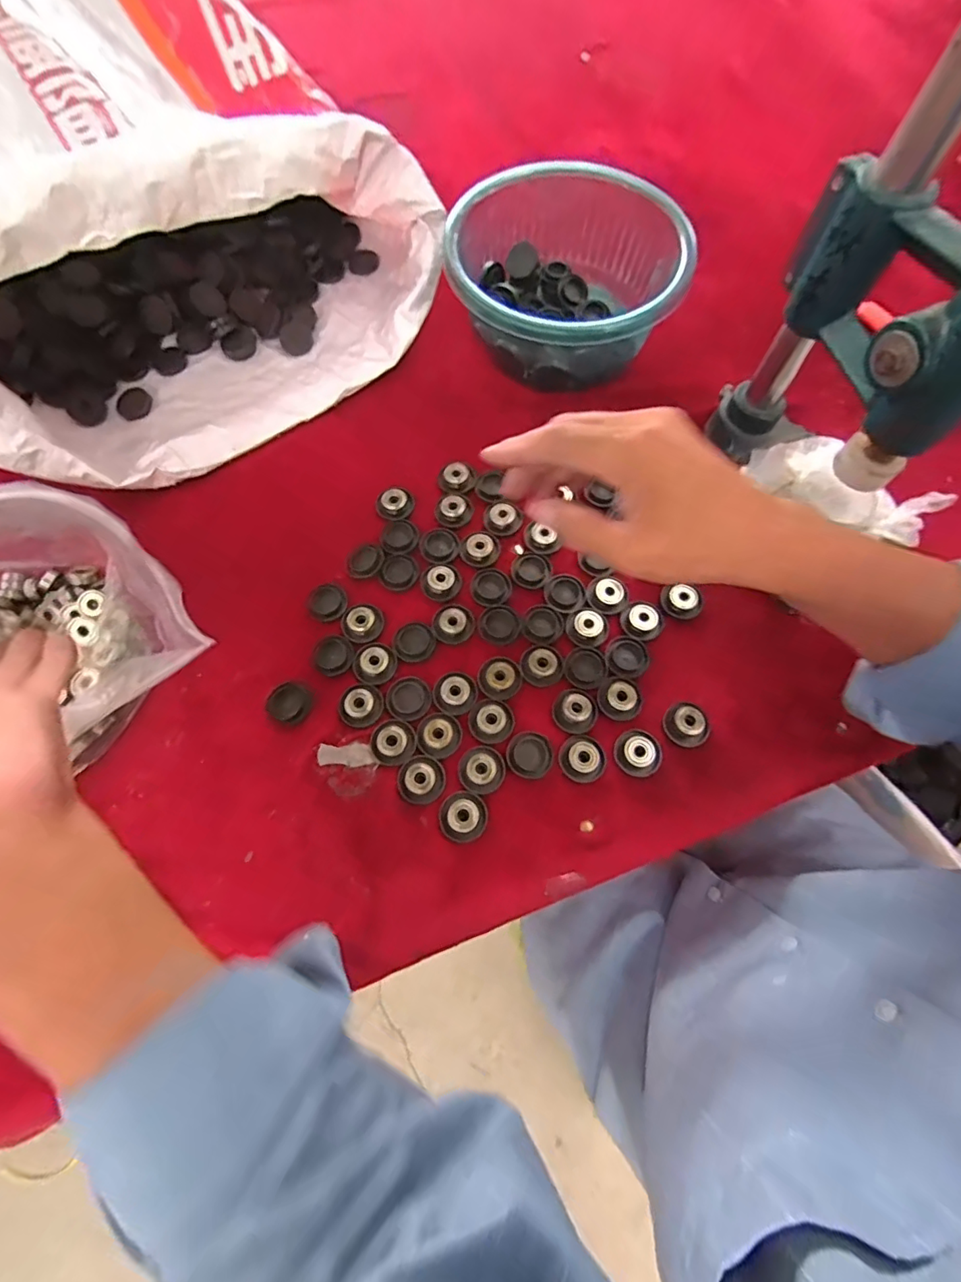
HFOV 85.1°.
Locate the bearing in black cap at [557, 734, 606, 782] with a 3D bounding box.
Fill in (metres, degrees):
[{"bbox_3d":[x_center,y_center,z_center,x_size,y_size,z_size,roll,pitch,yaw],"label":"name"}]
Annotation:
[{"bbox_3d":[0.073,0.084,0.376,0.033,0.006,0.032,-1,69,1],"label":"bearing in black cap"}]

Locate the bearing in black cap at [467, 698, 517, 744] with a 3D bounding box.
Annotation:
[{"bbox_3d":[0.008,0.058,0.385,0.032,0.008,0.032,-1,69,1],"label":"bearing in black cap"}]

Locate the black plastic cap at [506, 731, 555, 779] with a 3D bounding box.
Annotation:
[{"bbox_3d":[0.036,0.081,0.377,0.033,0.004,0.033,-1,69,1],"label":"black plastic cap"}]

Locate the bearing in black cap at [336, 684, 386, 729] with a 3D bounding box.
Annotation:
[{"bbox_3d":[-0.089,0.047,0.388,0.030,0.009,0.032,-1,69,1],"label":"bearing in black cap"}]

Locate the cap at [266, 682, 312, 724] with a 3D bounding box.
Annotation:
[{"bbox_3d":[-0.143,0.046,0.393,0.029,0.009,0.028,-1,69,1],"label":"cap"}]

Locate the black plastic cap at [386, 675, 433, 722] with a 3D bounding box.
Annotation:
[{"bbox_3d":[-0.054,0.043,0.392,0.032,0.004,0.033,-1,69,1],"label":"black plastic cap"}]

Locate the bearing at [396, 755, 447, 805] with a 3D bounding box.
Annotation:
[{"bbox_3d":[-0.043,0.098,0.373,0.033,0.012,0.033,-1,69,1],"label":"bearing"}]

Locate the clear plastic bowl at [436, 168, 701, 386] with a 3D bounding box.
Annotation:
[{"bbox_3d":[0.078,-0.324,0.482,0.199,0.091,0.203,-1,69,1],"label":"clear plastic bowl"}]

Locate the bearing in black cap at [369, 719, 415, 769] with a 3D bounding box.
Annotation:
[{"bbox_3d":[-0.064,0.073,0.380,0.031,0.008,0.033,-1,69,1],"label":"bearing in black cap"}]

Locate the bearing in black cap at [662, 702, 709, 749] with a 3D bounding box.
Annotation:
[{"bbox_3d":[0.151,0.060,0.381,0.032,0.008,0.030,-1,69,1],"label":"bearing in black cap"}]

